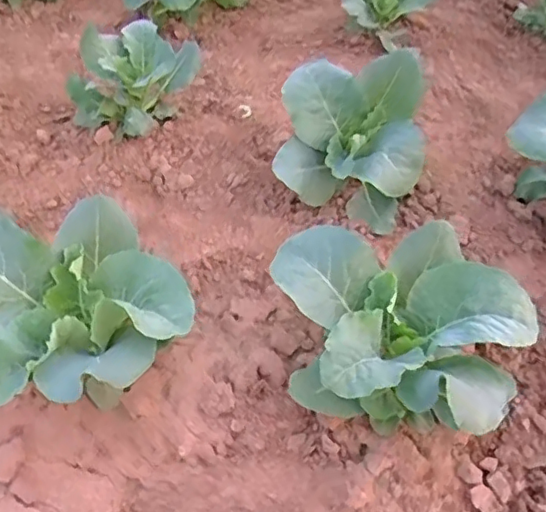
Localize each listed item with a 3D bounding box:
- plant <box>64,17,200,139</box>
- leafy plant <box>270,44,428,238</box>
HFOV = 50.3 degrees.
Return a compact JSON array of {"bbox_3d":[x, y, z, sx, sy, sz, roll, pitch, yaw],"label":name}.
[{"bbox_3d":[-0.267,-0.339,1.109,0.204,0.174,0.181,10,49,5],"label":"plant"},{"bbox_3d":[0.128,-0.192,0.979,0.232,0.211,0.199,8,48,3],"label":"leafy plant"}]

